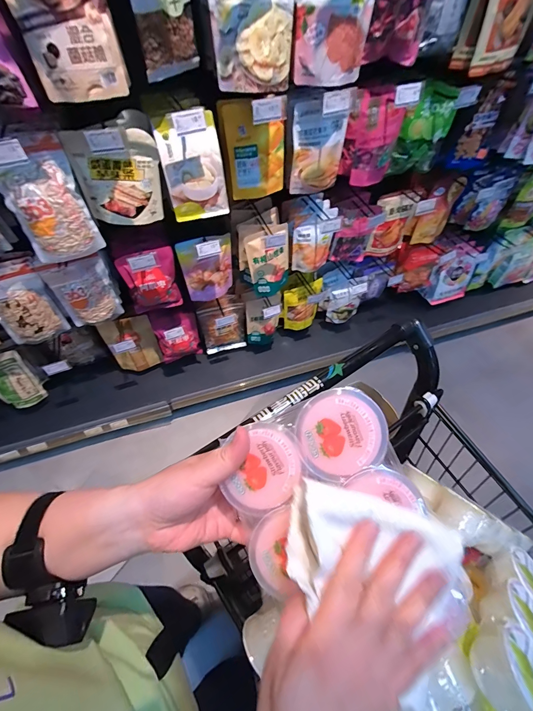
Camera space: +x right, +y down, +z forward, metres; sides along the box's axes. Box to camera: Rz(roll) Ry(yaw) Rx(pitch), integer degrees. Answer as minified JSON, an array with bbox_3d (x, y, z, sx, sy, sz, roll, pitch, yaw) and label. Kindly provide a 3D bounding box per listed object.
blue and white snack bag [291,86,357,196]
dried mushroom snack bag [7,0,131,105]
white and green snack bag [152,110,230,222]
[{"bbox_3d":[0.152,-0.598,0.920,0.165,0.268,0.024,-19,56,-14],"label":"blue and white snack bag"},{"bbox_3d":[-0.347,-0.583,0.561,0.160,0.230,0.077,-22,50,-12],"label":"dried mushroom snack bag"},{"bbox_3d":[-0.185,-0.470,0.826,0.145,0.211,0.082,-12,56,-9],"label":"white and green snack bag"}]

